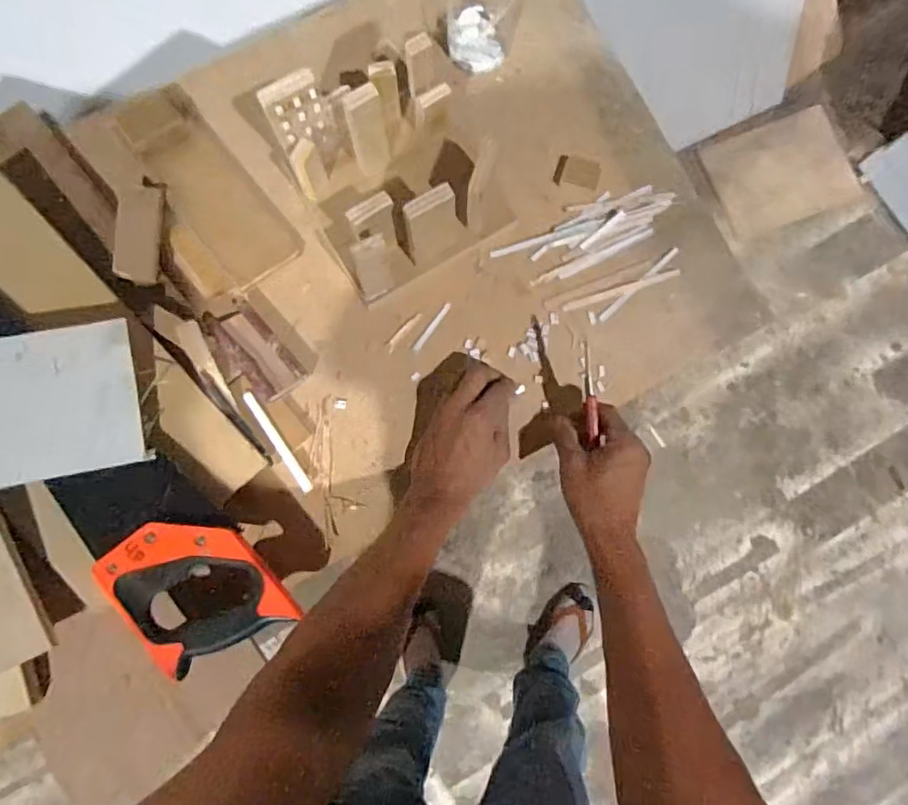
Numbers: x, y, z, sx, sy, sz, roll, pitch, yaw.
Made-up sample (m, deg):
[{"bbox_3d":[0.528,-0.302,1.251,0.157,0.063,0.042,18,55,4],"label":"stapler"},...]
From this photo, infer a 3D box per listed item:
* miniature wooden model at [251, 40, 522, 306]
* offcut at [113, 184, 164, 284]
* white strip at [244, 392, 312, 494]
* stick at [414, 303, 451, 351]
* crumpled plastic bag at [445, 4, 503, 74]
[{"bbox_3d":[-0.045,-0.215,0.527,0.188,0.108,0.171,-32,84,-4],"label":"miniature wooden model"},{"bbox_3d":[-0.298,-0.159,0.549,0.039,0.011,0.093,1,82,0],"label":"offcut"},{"bbox_3d":[-0.164,0.037,0.536,0.011,0.010,0.105,-32,84,-4],"label":"white strip"},{"bbox_3d":[-0.021,-0.073,0.562,0.007,0.007,0.055,35,83,2],"label":"stick"},{"bbox_3d":[0.021,-0.375,0.585,0.055,0.029,0.067,-4,83,-1],"label":"crumpled plastic bag"}]

